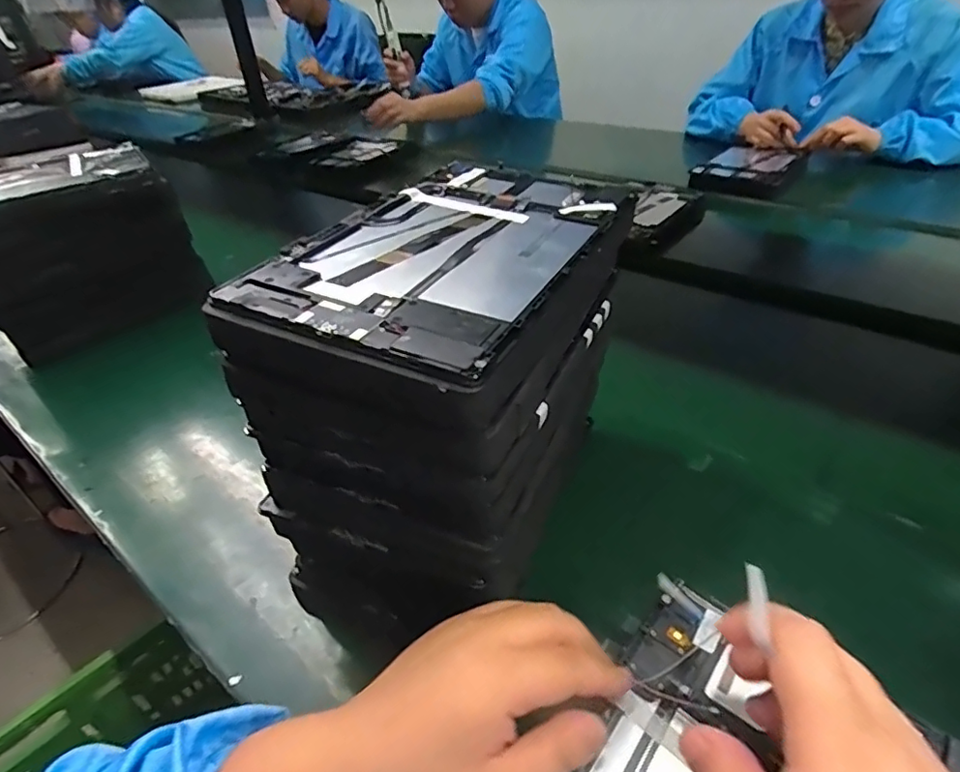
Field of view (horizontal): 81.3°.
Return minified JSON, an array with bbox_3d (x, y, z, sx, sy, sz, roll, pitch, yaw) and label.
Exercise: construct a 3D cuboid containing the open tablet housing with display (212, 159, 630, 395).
[{"bbox_3d":[-0.014,-0.086,0.324,0.145,0.015,0.236,14,42,24],"label":"open tablet housing with display"}]

